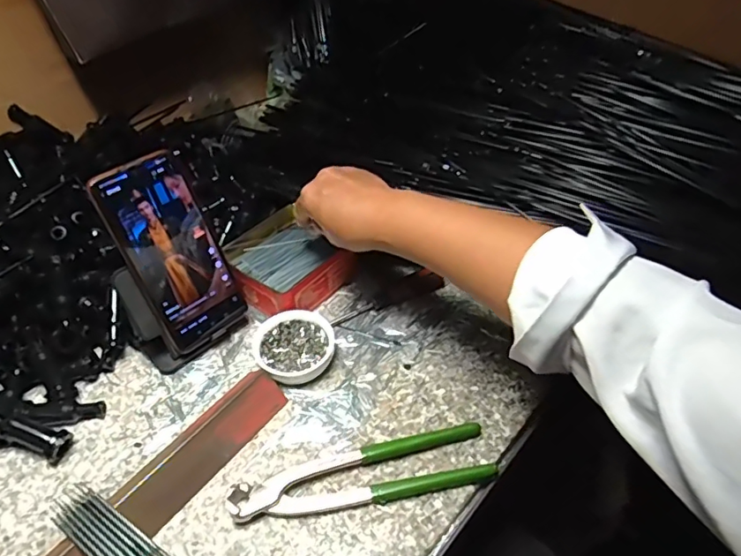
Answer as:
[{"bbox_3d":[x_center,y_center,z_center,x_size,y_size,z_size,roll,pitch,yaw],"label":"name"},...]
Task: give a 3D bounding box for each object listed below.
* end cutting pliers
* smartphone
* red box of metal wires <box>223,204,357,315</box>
[{"bbox_3d":[-0.005,0.148,0.403,0.196,0.019,0.047,-9,45,-8],"label":"end cutting pliers"},{"bbox_3d":[-0.168,-0.020,0.460,0.076,0.165,0.007,-34,28,-29],"label":"smartphone"},{"bbox_3d":[-0.086,-0.017,0.559,0.108,0.041,0.116,26,51,26],"label":"red box of metal wires"}]

